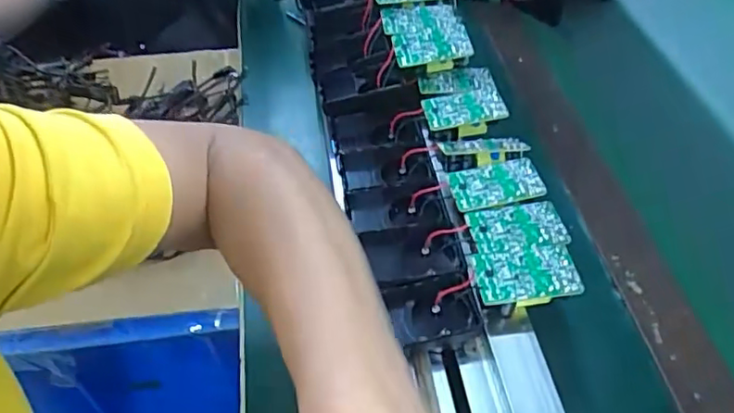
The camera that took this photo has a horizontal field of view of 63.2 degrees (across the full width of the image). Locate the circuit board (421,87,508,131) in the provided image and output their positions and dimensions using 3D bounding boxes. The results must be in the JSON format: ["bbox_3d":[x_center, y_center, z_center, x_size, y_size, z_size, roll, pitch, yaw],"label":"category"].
[{"bbox_3d":[0.079,-0.079,0.485,0.063,0.010,0.036,-9,48,-8],"label":"circuit board"}]

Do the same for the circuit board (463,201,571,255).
[{"bbox_3d":[0.101,0.015,0.402,0.064,0.007,0.037,-8,48,-7],"label":"circuit board"}]

